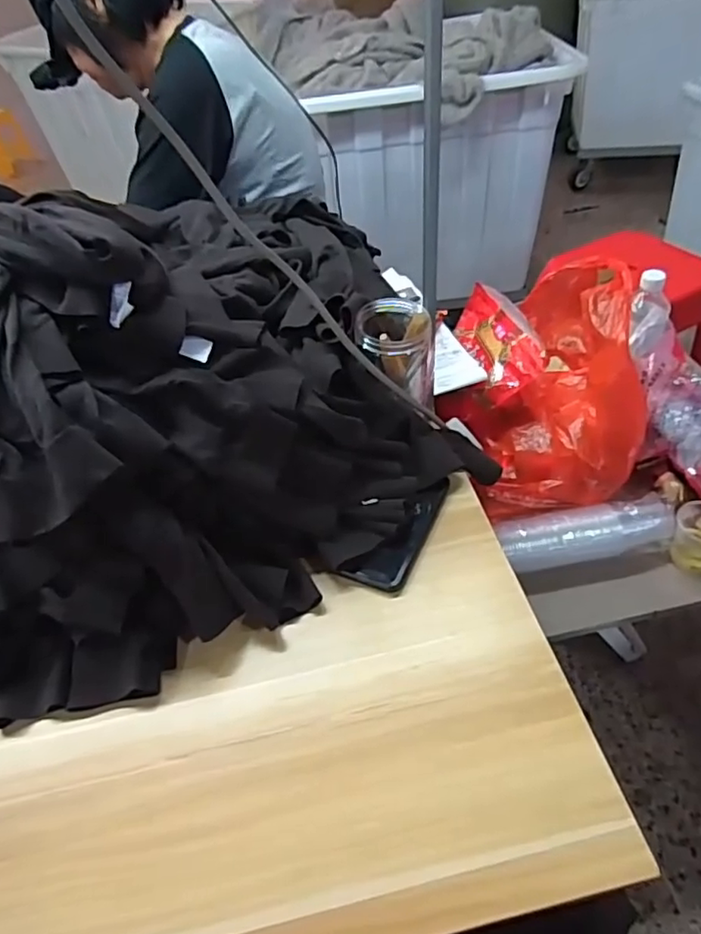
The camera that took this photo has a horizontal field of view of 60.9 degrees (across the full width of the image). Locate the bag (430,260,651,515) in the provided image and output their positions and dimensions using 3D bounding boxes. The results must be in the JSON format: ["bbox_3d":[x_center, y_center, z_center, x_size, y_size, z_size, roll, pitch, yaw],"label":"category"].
[{"bbox_3d":[0.257,-0.115,0.803,0.236,0.207,0.266,-10,45,-2],"label":"bag"}]

